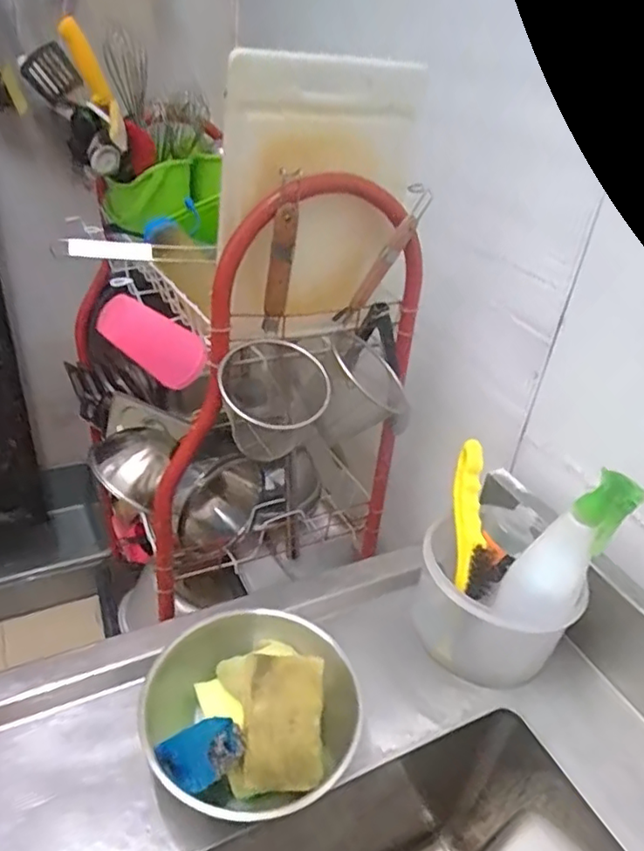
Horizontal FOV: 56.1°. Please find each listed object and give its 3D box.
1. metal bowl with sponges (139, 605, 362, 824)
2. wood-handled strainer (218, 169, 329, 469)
[{"bbox_3d":[-0.059,0.271,0.564,0.194,0.090,0.188,5,33,-3],"label":"metal bowl with sponges"},{"bbox_3d":[-0.056,-0.096,0.743,0.145,0.345,0.059,-1,34,-12],"label":"wood-handled strainer"}]

